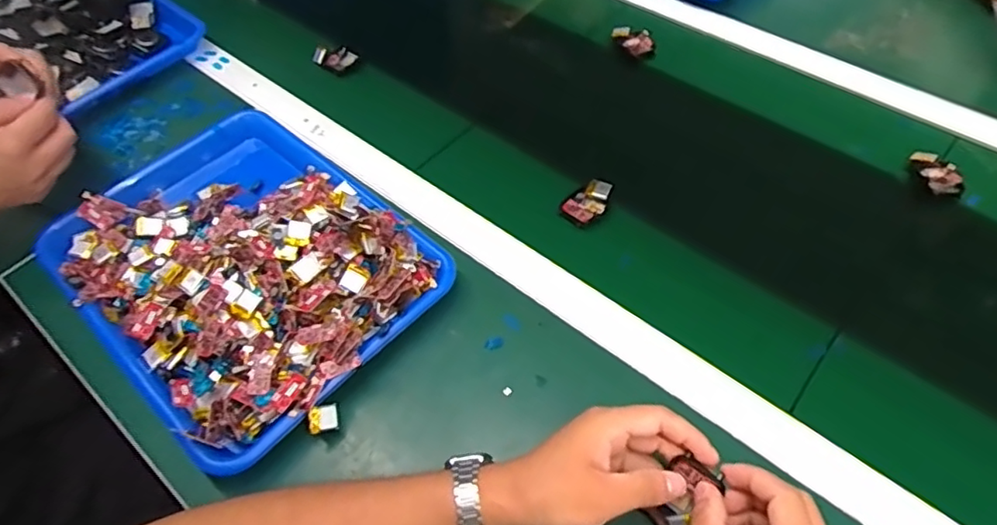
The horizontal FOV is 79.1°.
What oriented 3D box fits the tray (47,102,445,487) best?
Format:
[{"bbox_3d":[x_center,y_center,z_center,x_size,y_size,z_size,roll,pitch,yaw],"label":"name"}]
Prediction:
[{"bbox_3d":[-0.231,-0.005,0.545,0.340,0.054,0.256,35,63,25],"label":"tray"}]

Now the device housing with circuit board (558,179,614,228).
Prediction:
[{"bbox_3d":[0.089,-0.060,0.593,0.038,0.022,0.049,31,61,23],"label":"device housing with circuit board"}]

